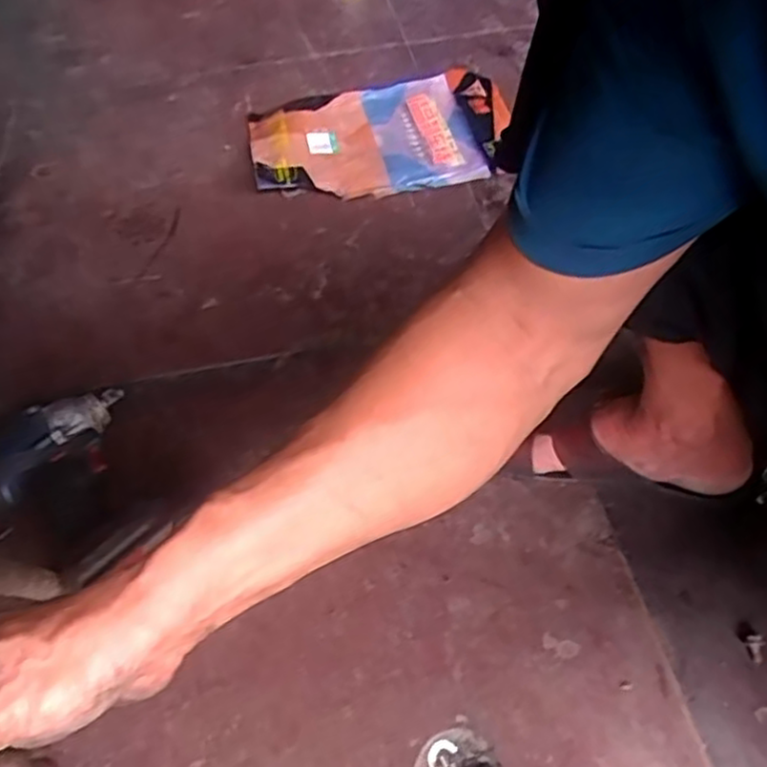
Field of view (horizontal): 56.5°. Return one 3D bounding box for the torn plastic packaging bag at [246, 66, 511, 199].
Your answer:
[{"bbox_3d":[-0.002,-0.318,0.911,0.327,0.019,0.217,-12,52,-5],"label":"torn plastic packaging bag"}]

